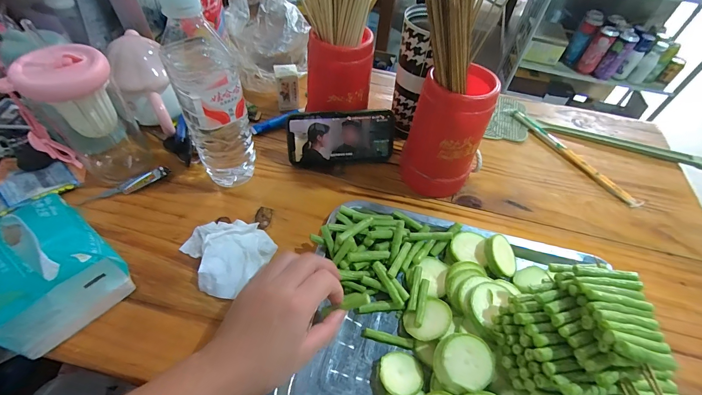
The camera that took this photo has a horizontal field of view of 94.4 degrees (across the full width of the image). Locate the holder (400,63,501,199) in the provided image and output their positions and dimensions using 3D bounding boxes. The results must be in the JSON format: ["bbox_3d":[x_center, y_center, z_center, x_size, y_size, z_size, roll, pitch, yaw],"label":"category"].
[{"bbox_3d":[0.119,-0.074,0.408,0.089,0.153,0.077,22,53,13],"label":"holder"}]

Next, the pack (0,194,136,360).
[{"bbox_3d":[-0.294,0.063,0.309,0.122,0.081,0.094,35,57,22],"label":"pack"}]

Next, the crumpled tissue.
[{"bbox_3d":[-0.140,0.057,0.362,0.093,0.026,0.084,35,57,21],"label":"crumpled tissue"}]

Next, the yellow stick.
[{"bbox_3d":[0.343,-0.067,0.510,0.019,0.014,0.227,-22,56,-21],"label":"yellow stick"}]

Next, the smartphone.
[{"bbox_3d":[-0.012,-0.081,0.451,0.143,0.074,0.006,-5,28,-9],"label":"smartphone"}]

